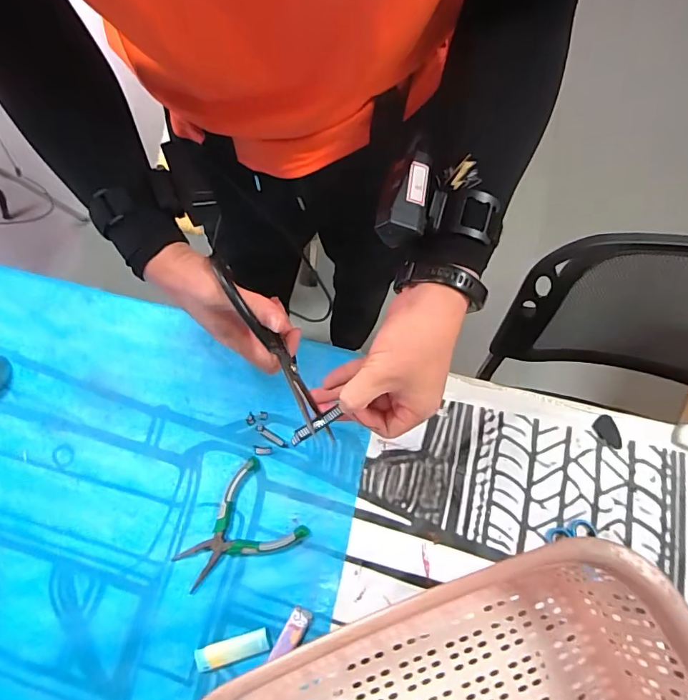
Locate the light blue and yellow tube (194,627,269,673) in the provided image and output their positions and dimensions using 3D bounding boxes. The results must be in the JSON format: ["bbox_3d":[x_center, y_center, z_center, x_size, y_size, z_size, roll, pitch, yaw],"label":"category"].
[{"bbox_3d":[-0.125,0.335,0.496,0.083,0.009,0.024,-17,73,-3],"label":"light blue and yellow tube"}]

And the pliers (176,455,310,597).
[{"bbox_3d":[-0.130,0.219,0.526,0.141,0.018,0.114,-40,76,-10],"label":"pliers"}]

